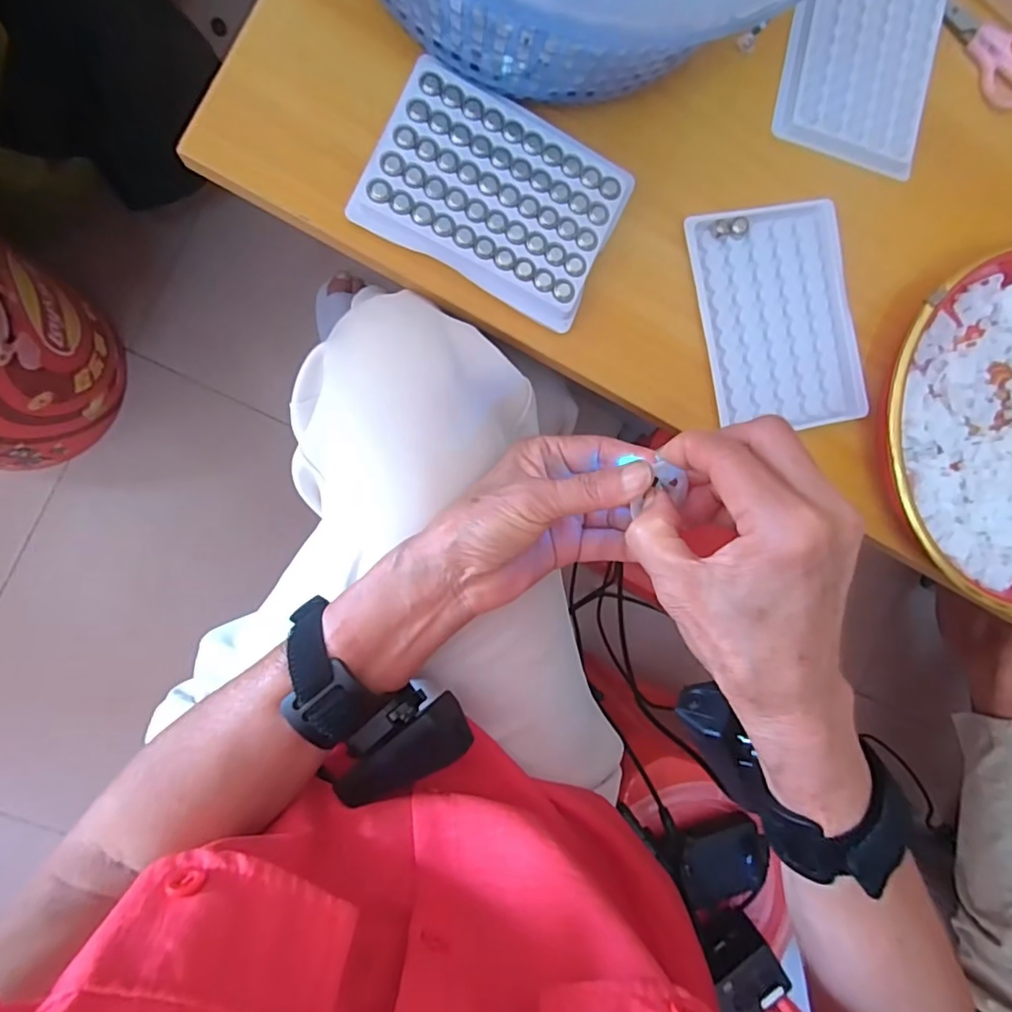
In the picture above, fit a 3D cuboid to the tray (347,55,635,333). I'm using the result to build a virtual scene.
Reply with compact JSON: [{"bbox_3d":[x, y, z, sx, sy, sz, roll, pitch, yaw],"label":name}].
[{"bbox_3d":[-0.006,-0.161,0.292,0.125,0.008,0.091,25,87,-9],"label":"tray"}]

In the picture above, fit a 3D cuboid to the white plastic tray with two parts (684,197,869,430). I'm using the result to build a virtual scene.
[{"bbox_3d":[0.158,-0.108,0.326,0.093,0.012,0.126,-12,94,-9],"label":"white plastic tray with two parts"}]

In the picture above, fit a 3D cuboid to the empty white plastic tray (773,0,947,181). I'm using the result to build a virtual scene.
[{"bbox_3d":[0.212,-0.268,0.331,0.089,0.010,0.123,12,90,-10],"label":"empty white plastic tray"}]

